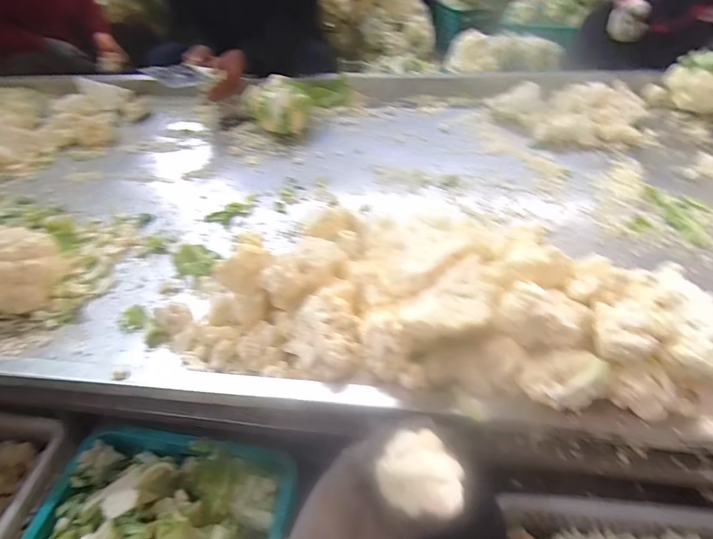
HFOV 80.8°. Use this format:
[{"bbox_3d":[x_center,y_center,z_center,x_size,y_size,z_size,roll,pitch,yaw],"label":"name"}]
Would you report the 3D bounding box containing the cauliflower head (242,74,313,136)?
[{"bbox_3d":[-0.218,-0.443,1.142,0.154,0.121,0.140,-21,46,-17],"label":"cauliflower head"}]

